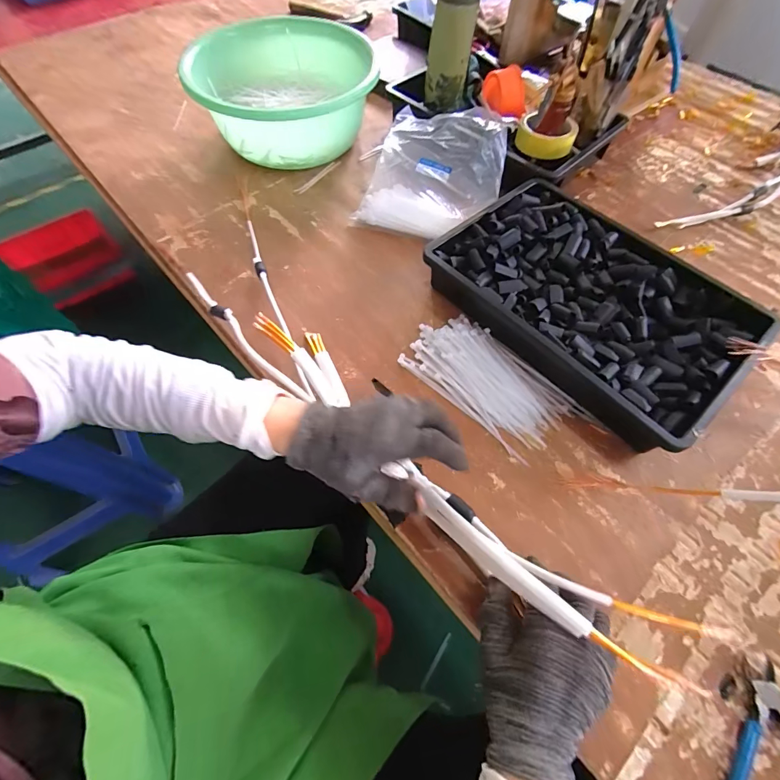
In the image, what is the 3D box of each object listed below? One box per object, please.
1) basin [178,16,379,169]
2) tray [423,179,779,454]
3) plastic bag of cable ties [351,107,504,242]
[{"bbox_3d":[-0.178,-0.504,0.667,0.285,0.130,0.300,1,60,-1],"label":"basin"},{"bbox_3d":[0.250,-0.115,0.498,0.247,0.067,0.360,-39,68,-21],"label":"tray"},{"bbox_3d":[0.074,-0.346,0.614,0.194,0.045,0.226,18,81,8],"label":"plastic bag of cable ties"}]

